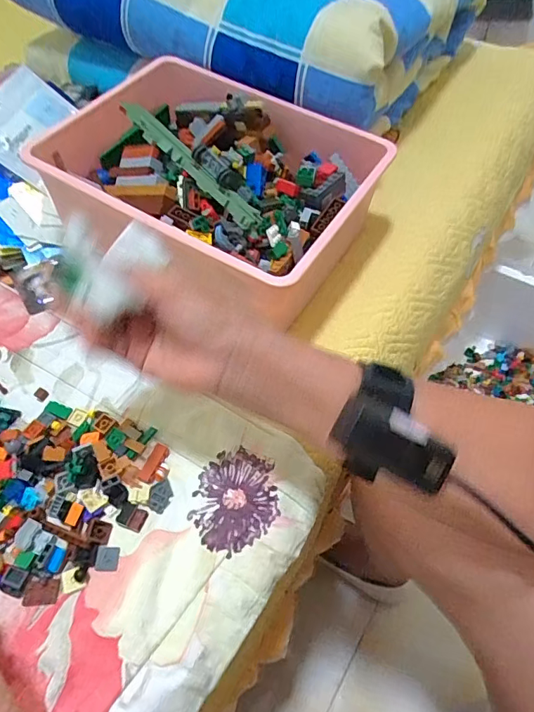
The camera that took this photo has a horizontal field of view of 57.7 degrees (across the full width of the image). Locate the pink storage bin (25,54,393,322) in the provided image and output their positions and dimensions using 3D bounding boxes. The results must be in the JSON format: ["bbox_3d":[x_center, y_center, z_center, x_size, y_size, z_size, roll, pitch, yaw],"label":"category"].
[{"bbox_3d":[-0.062,-0.181,0.533,0.328,0.134,0.239,26,58,18],"label":"pink storage bin"}]

